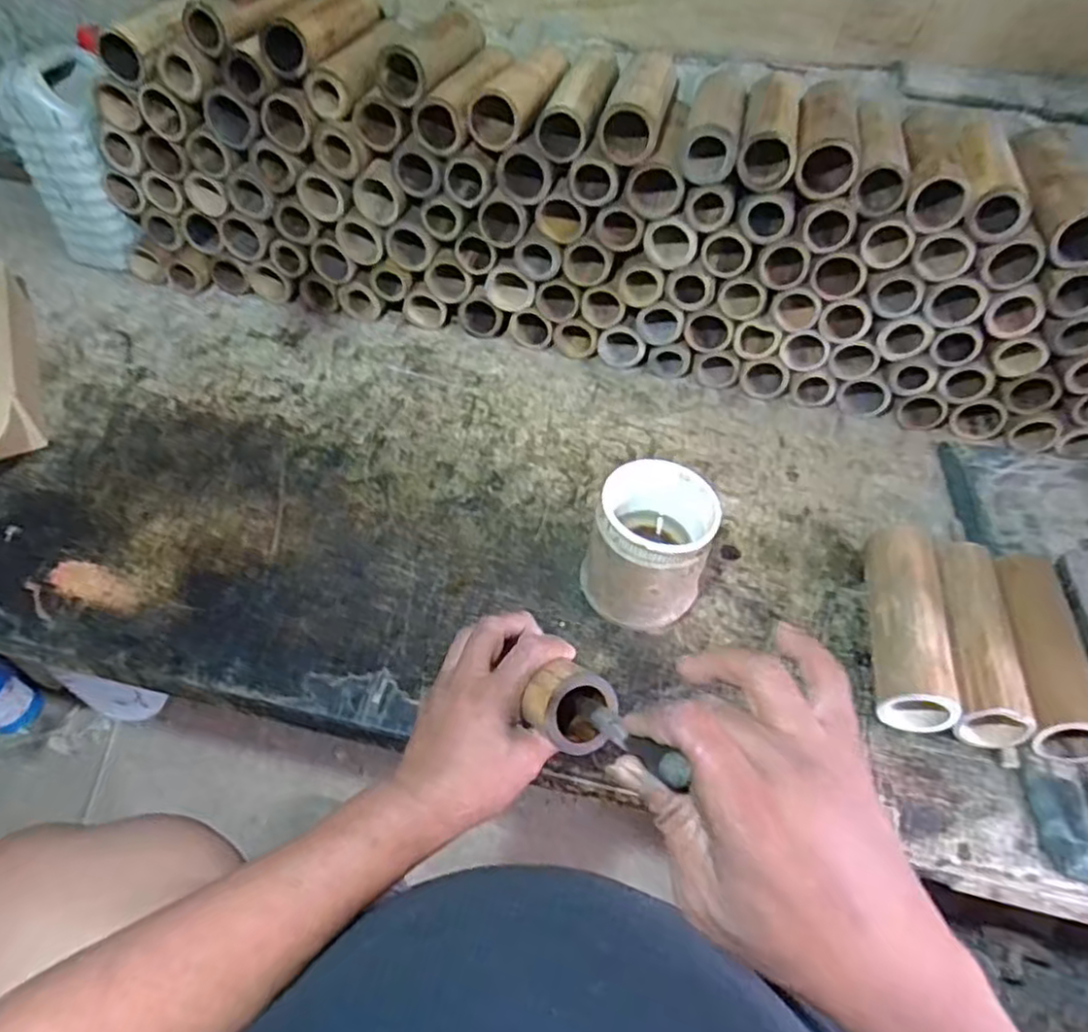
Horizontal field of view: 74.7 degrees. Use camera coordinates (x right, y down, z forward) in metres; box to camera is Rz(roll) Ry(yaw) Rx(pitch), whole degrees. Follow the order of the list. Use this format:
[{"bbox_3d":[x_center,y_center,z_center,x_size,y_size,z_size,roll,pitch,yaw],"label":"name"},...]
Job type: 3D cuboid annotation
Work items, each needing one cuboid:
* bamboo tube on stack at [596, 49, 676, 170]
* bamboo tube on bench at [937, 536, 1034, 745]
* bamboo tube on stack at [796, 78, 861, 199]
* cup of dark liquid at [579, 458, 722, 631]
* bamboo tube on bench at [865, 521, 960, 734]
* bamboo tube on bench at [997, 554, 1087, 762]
[{"bbox_3d":[0.103,-0.434,0.740,0.061,0.052,0.187,13,51,9],"label":"bamboo tube on stack"},{"bbox_3d":[0.367,0.099,0.609,0.054,0.049,0.183,11,51,7],"label":"bamboo tube on bench"},{"bbox_3d":[0.285,-0.388,0.723,0.060,0.058,0.185,12,51,8],"label":"bamboo tube on stack"},{"bbox_3d":[0.091,0.030,0.622,0.098,0.114,0.103,1,50,-1],"label":"cup of dark liquid"},{"bbox_3d":[0.311,0.096,0.619,0.060,0.065,0.174,11,51,7],"label":"bamboo tube on bench"},{"bbox_3d":[0.416,0.105,0.590,0.057,0.055,0.178,11,51,7],"label":"bamboo tube on bench"}]

